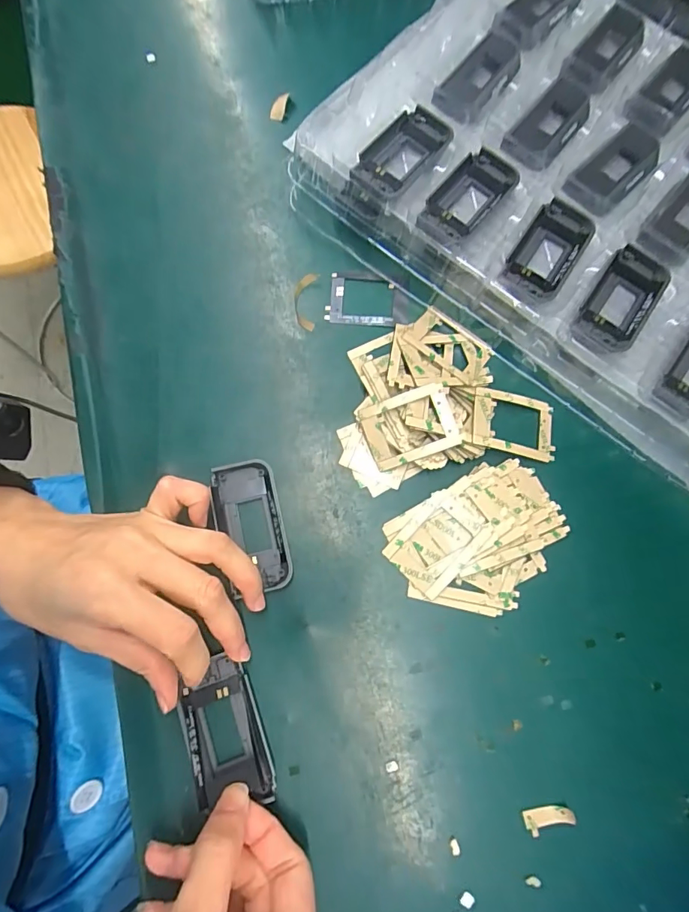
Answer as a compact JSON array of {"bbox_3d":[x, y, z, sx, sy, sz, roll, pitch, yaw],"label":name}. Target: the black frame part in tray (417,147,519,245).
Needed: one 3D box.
[{"bbox_3d":[0.082,-0.170,0.299,0.035,0.008,0.078,40,77,6],"label":"black frame part in tray"}]

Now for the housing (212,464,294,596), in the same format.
[{"bbox_3d":[-0.055,0.041,0.272,0.041,0.009,0.074,-11,79,-1],"label":"housing"}]

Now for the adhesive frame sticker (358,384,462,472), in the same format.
[{"bbox_3d":[0.040,-0.017,0.278,0.054,0.004,0.040,-20,89,7],"label":"adhesive frame sticker"}]

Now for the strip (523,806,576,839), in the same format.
[{"bbox_3d":[0.107,0.191,0.242,0.025,0.004,0.011,-8,77,-6],"label":"strip"}]

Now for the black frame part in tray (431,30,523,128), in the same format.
[{"bbox_3d":[0.093,-0.261,0.321,0.038,0.013,0.084,35,77,5],"label":"black frame part in tray"}]

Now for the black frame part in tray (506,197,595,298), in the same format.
[{"bbox_3d":[0.132,-0.133,0.297,0.038,0.013,0.072,33,76,4],"label":"black frame part in tray"}]

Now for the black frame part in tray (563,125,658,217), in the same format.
[{"bbox_3d":[0.184,-0.194,0.313,0.038,0.009,0.076,42,77,7],"label":"black frame part in tray"}]

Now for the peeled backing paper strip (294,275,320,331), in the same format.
[{"bbox_3d":[-0.026,-0.103,0.310,0.015,0.004,0.040,6,76,-2],"label":"peeled backing paper strip"}]

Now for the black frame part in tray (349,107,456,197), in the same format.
[{"bbox_3d":[0.037,-0.199,0.302,0.041,0.010,0.074,40,77,6],"label":"black frame part in tray"}]

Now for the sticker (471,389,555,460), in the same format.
[{"bbox_3d":[0.106,-0.019,0.289,0.054,0.005,0.039,11,72,-8],"label":"sticker"}]

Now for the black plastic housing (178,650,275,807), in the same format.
[{"bbox_3d":[-0.063,0.145,0.243,0.037,0.014,0.071,-16,79,-2],"label":"black plastic housing"}]

